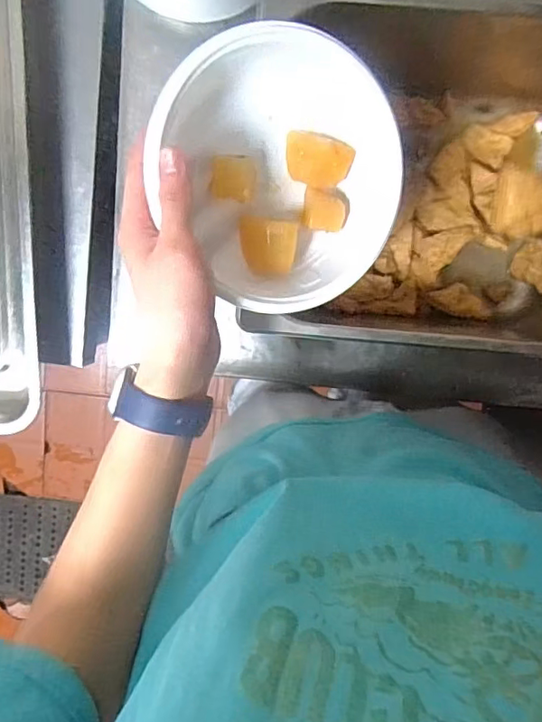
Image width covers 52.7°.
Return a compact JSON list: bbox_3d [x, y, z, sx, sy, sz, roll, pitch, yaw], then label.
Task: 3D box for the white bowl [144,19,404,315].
[{"bbox_3d":[0.014,-0.130,0.371,0.164,0.081,0.176,-27,110,-7],"label":"white bowl"}]

